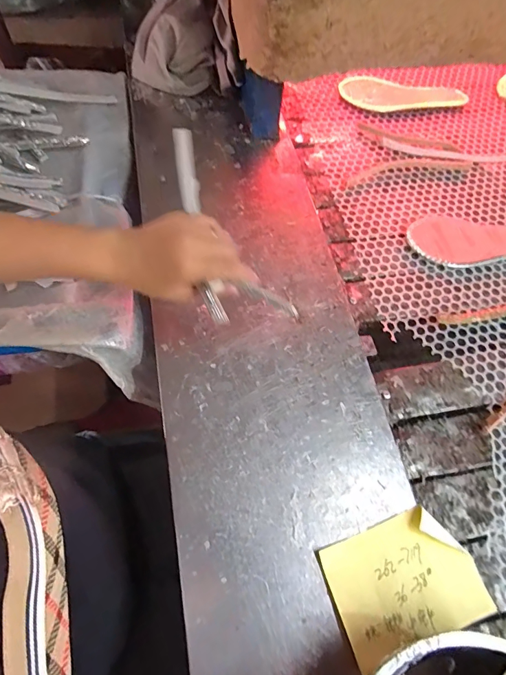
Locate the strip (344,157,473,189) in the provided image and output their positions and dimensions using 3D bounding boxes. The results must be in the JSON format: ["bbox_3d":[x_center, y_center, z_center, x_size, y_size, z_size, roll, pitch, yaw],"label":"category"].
[{"bbox_3d":[0.248,-0.274,0.633,0.215,0.006,0.040,-11,66,-8],"label":"strip"}]

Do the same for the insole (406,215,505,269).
[{"bbox_3d":[0.343,-0.140,0.575,0.229,0.008,0.086,1,65,-2],"label":"insole"}]

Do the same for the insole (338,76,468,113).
[{"bbox_3d":[0.271,-0.430,0.697,0.230,0.020,0.071,0,65,-2],"label":"insole"}]

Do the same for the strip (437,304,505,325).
[{"bbox_3d":[0.330,-0.036,0.528,0.170,0.004,0.020,-10,66,-7],"label":"strip"}]

